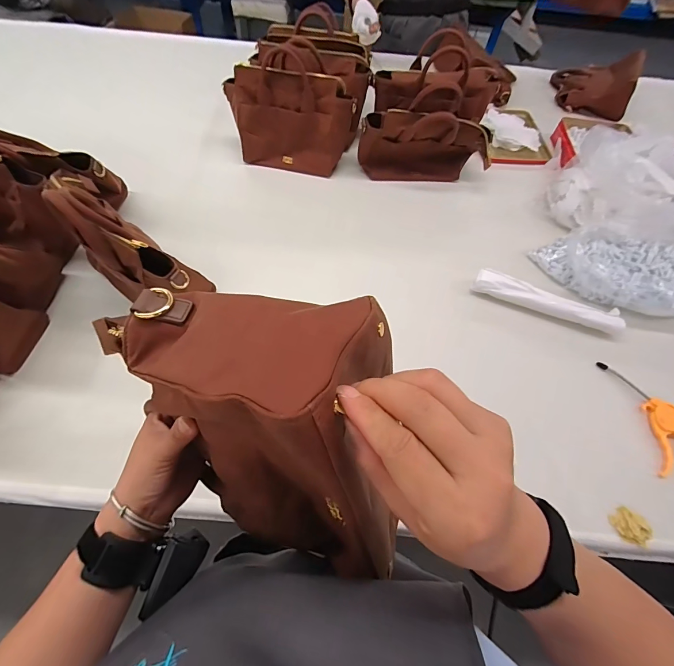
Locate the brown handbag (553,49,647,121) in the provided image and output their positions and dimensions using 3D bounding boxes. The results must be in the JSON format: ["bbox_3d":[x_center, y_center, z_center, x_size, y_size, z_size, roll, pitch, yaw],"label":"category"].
[{"bbox_3d":[0.847,-0.839,1.119,0.231,0.097,0.251,20,62,8],"label":"brown handbag"}]

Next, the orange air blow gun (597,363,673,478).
[{"bbox_3d":[0.579,0.176,0.610,0.080,0.028,0.266,-19,63,12],"label":"orange air blow gun"}]

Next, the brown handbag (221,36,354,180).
[{"bbox_3d":[-0.111,-0.537,0.835,0.298,0.220,0.120,9,61,2],"label":"brown handbag"}]

